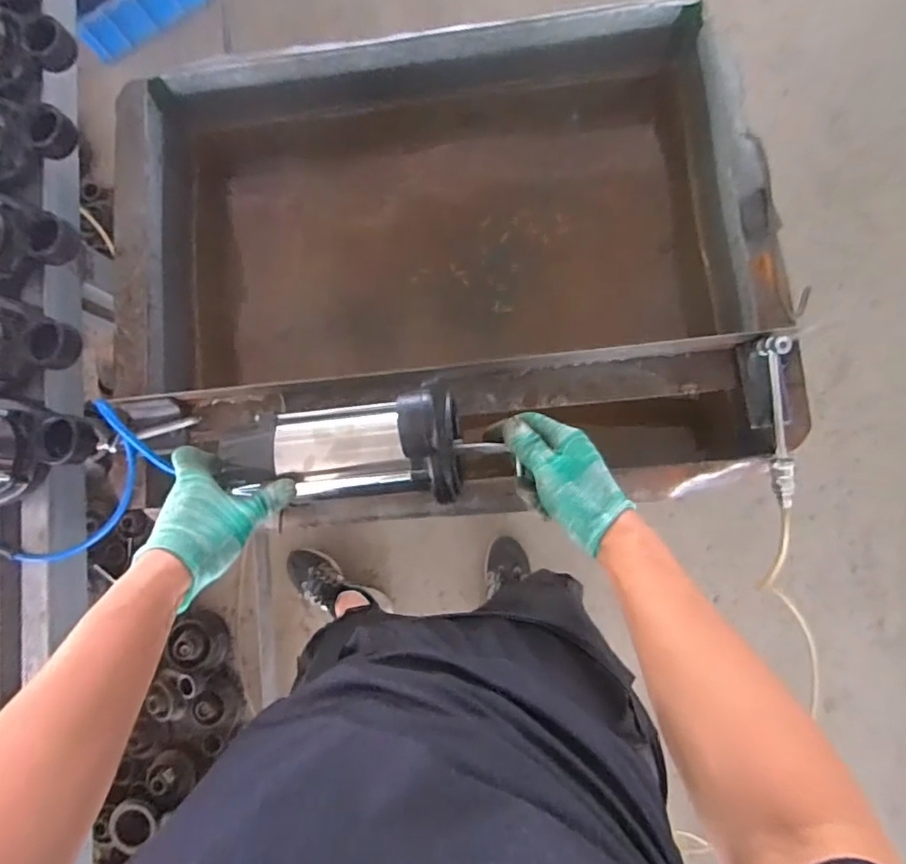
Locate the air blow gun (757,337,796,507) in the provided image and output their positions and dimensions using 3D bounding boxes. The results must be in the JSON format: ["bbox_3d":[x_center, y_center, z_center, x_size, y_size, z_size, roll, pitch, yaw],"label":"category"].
[{"bbox_3d":[0.331,-0.010,0.566,0.021,0.052,0.170,-6,86,6],"label":"air blow gun"}]

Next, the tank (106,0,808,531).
[{"bbox_3d":[-0.018,-0.200,0.749,0.756,0.301,0.584,-5,82,5],"label":"tank"}]

